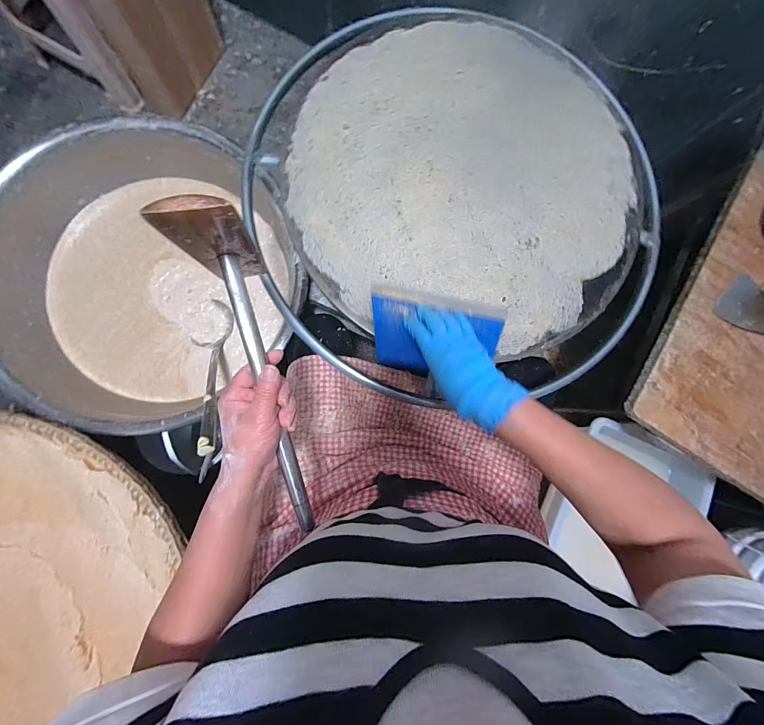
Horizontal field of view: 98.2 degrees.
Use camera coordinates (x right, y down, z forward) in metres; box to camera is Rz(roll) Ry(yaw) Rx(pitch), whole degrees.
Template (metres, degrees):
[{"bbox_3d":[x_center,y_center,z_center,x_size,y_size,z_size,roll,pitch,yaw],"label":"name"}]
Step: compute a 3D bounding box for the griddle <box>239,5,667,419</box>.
[{"bbox_3d":[0.126,-0.282,0.541,0.671,0.061,0.610,-9,86,-6],"label":"griddle"}]

